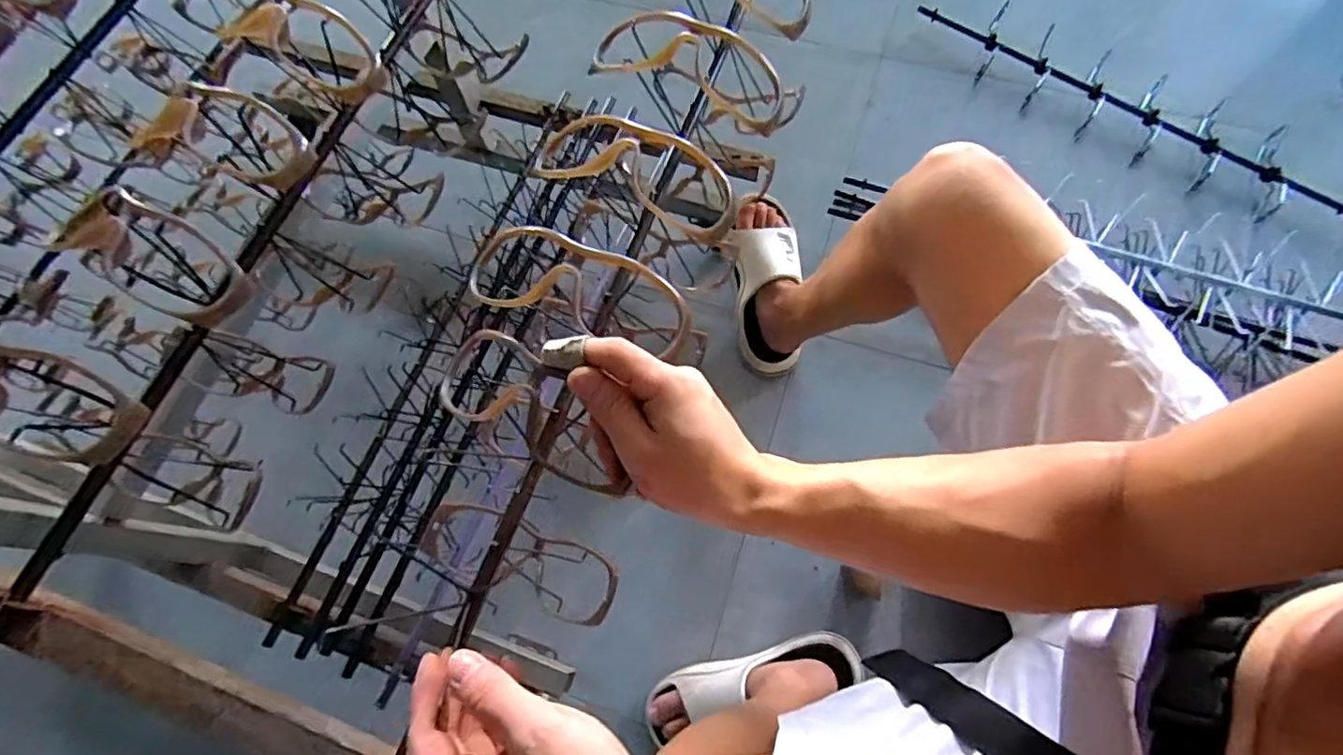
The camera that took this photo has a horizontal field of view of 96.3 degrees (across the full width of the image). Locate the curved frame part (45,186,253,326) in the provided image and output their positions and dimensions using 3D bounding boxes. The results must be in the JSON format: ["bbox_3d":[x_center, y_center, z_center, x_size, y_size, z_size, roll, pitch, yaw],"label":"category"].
[{"bbox_3d":[-0.319,-0.075,0.372,0.113,0.021,0.056,29,72,-2],"label":"curved frame part"}]

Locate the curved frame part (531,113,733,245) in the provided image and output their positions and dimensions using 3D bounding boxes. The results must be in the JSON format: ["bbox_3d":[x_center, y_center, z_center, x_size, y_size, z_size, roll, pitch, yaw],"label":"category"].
[{"bbox_3d":[-0.016,-0.127,0.373,0.126,0.034,0.054,24,71,-5],"label":"curved frame part"}]

